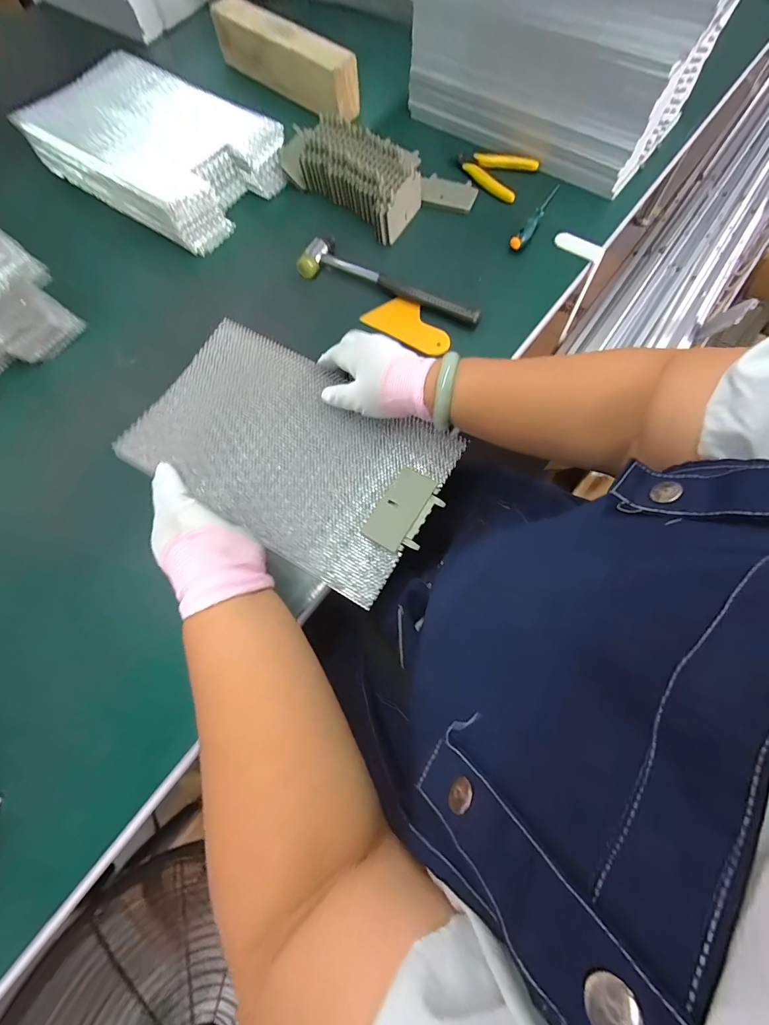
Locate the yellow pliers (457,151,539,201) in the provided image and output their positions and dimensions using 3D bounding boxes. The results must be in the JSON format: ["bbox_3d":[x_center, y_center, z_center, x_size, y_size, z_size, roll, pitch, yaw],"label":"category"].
[{"bbox_3d":[0.147,-0.466,0.546,0.101,0.018,0.073,32,75,13],"label":"yellow pliers"}]

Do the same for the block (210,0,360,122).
[{"bbox_3d":[-0.148,-0.691,0.610,0.275,0.067,0.048,40,77,15],"label":"block"}]

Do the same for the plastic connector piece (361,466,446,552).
[{"bbox_3d":[0.022,-0.002,0.400,0.055,0.008,0.085,30,75,12],"label":"plastic connector piece"}]

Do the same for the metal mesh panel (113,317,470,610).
[{"bbox_3d":[-0.105,-0.071,0.433,0.324,0.016,0.197,30,75,12],"label":"metal mesh panel"}]

